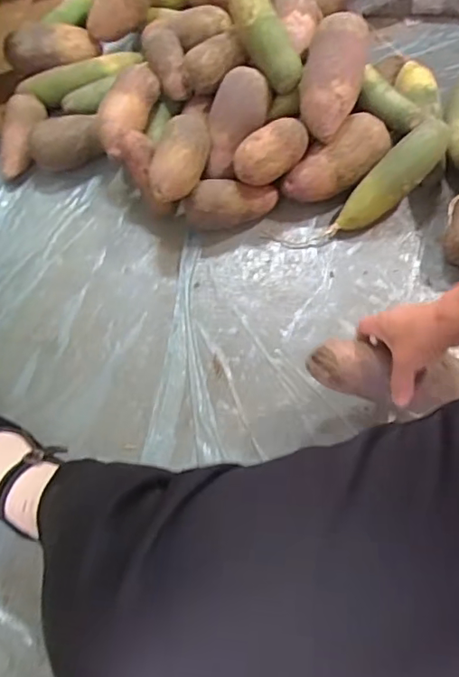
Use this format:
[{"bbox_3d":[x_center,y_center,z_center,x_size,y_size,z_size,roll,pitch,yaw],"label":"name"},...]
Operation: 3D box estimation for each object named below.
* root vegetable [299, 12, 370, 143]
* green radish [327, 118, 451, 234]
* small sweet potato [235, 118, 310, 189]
[{"bbox_3d":[0.143,-0.358,0.738,0.080,0.058,0.162,10,92,-4],"label":"root vegetable"},{"bbox_3d":[0.222,-0.224,0.733,0.209,0.055,0.054,-44,69,5],"label":"green radish"},{"bbox_3d":[0.057,-0.258,0.726,0.108,0.053,0.063,-39,70,-16],"label":"small sweet potato"}]

